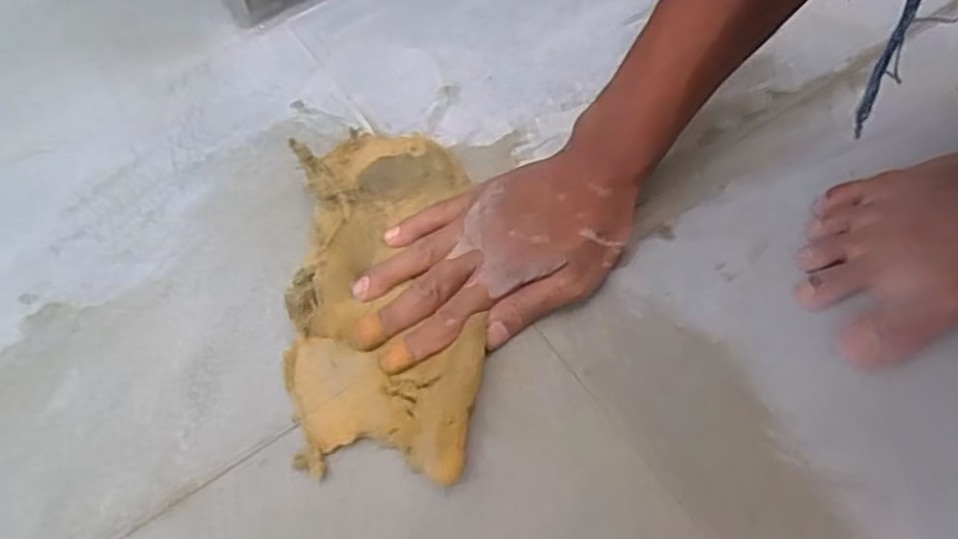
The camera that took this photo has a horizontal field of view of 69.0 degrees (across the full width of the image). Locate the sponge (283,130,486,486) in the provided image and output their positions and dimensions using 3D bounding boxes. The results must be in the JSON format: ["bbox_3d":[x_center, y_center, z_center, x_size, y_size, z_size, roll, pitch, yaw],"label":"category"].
[{"bbox_3d":[-0.060,0.005,0.416,0.110,0.035,0.235,-8,62,0],"label":"sponge"}]

